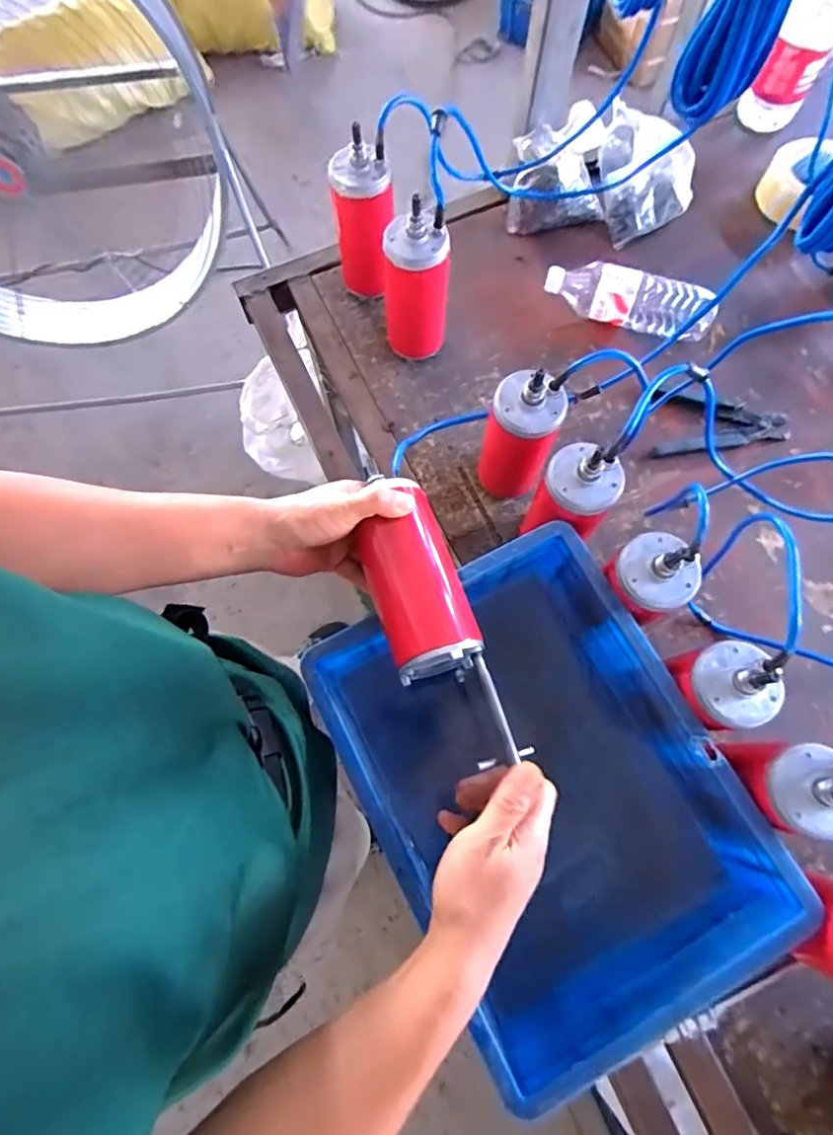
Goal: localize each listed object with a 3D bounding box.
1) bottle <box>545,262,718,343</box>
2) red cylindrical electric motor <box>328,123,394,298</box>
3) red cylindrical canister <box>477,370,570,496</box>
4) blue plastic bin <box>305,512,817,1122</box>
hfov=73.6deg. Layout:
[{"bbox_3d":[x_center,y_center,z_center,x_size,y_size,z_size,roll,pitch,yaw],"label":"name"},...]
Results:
[{"bbox_3d":[0.294,-0.370,0.776,0.231,0.062,0.061,24,76,8],"label":"bottle"},{"bbox_3d":[-0.067,-0.448,0.737,0.077,0.194,0.061,3,74,3],"label":"red cylindrical electric motor"},{"bbox_3d":[0.118,-0.147,0.640,0.074,0.193,0.074,22,76,8],"label":"red cylindrical canister"},{"bbox_3d":[0.114,0.207,0.560,0.298,0.161,0.395,-27,75,-6],"label":"blue plastic bin"}]

